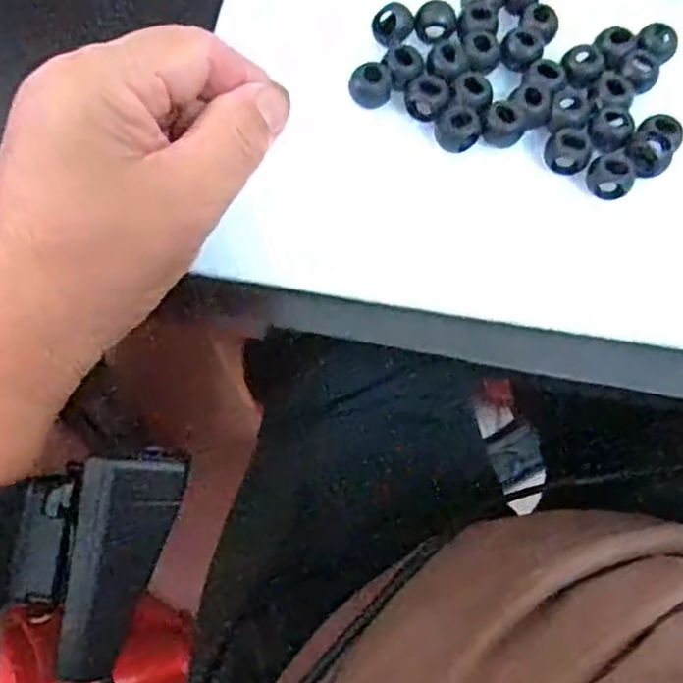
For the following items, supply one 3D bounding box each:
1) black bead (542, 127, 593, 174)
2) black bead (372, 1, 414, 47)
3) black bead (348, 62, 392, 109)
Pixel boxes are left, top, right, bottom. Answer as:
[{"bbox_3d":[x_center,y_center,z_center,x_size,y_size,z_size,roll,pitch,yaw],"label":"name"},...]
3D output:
[{"bbox_3d":[0.091,-0.076,0.279,0.018,0.010,0.017,1,67,-3],"label":"black bead"},{"bbox_3d":[0.021,-0.133,0.296,0.016,0.014,0.010,9,67,1],"label":"black bead"},{"bbox_3d":[0.012,-0.104,0.287,0.016,0.013,0.012,-6,67,-6],"label":"black bead"}]

